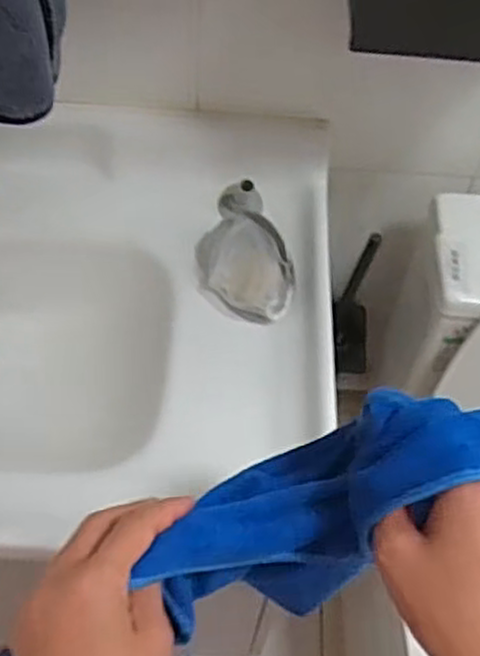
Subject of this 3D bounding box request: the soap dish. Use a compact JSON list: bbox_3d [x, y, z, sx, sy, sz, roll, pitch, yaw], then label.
[{"bbox_3d":[-0.002,-0.083,0.782,0.090,0.042,0.174,-12,57,-9],"label":"soap dish"}]

